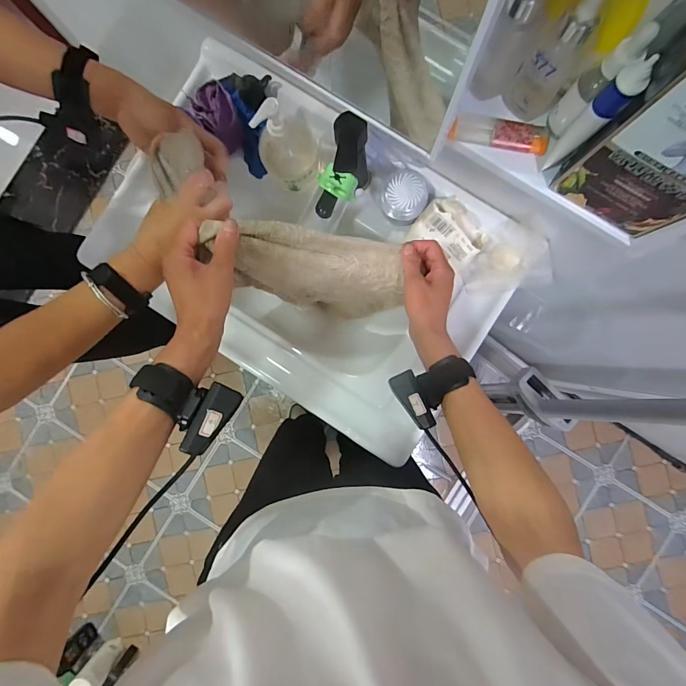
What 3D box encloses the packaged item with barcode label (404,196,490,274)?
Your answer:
[{"bbox_3d":[0.157,-0.159,0.552,0.104,0.044,0.098,37,90,2],"label":"packaged item with barcode label"}]

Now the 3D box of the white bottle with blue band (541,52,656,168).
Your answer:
[{"bbox_3d":[0.175,-0.158,0.265,0.014,0.097,0.018,-22,88,1],"label":"white bottle with blue band"}]

